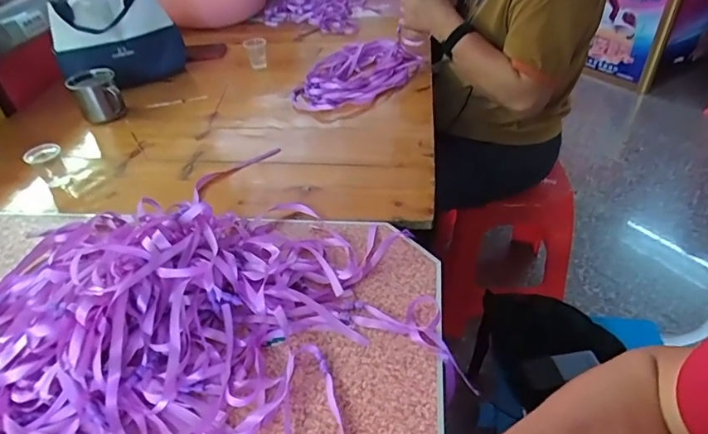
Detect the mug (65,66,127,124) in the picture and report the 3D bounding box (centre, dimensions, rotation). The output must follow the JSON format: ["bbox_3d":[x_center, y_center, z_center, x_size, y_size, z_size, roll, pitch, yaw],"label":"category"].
[{"bbox_3d":[-0.497,-0.230,0.911,0.084,0.085,0.076,-22,43,-19],"label":"mug"}]

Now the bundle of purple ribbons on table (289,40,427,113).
[{"bbox_3d":[0.011,-0.310,1.012,0.195,0.027,0.337,27,49,32],"label":"bundle of purple ribbons on table"}]

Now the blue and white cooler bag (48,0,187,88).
[{"bbox_3d":[-0.523,-0.397,1.037,0.255,0.192,0.134,-29,46,-26],"label":"blue and white cooler bag"}]

